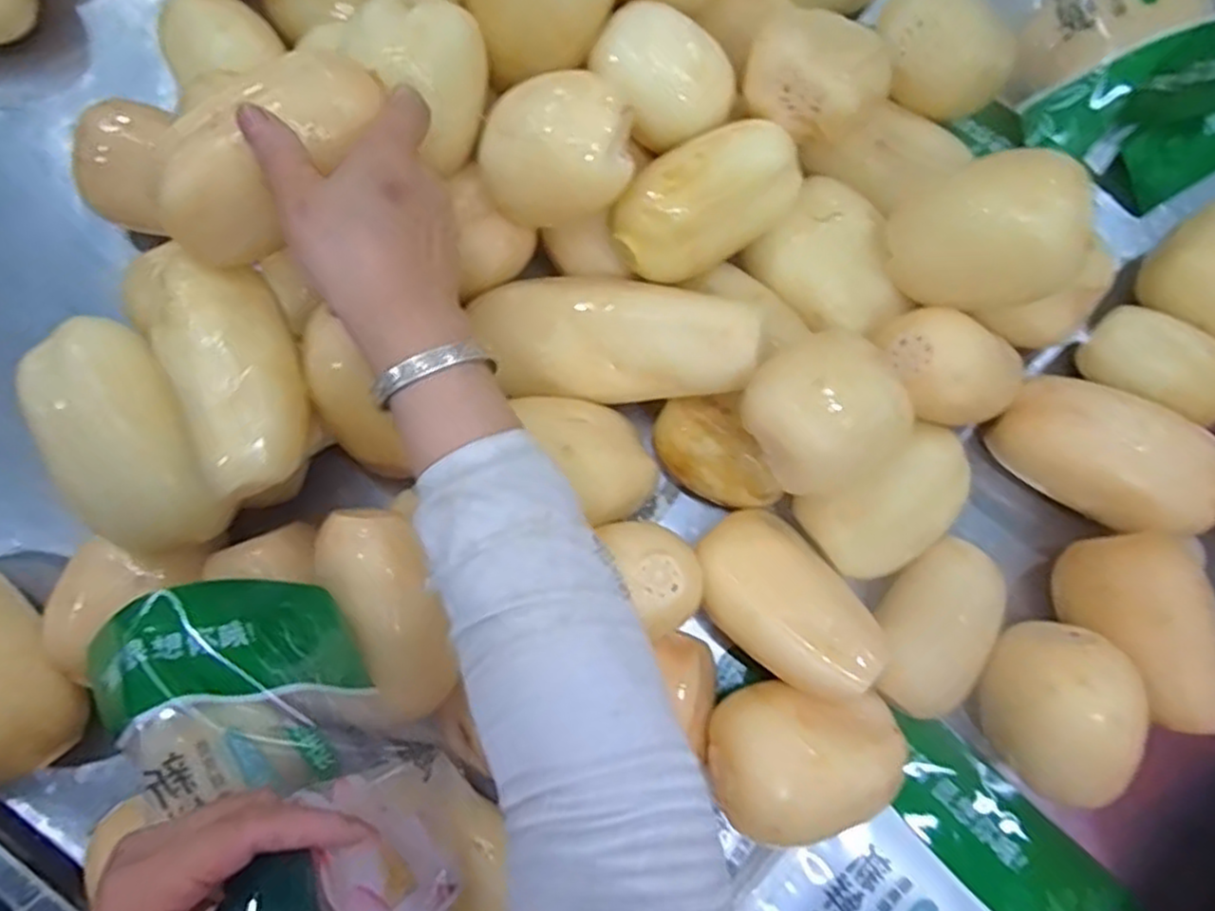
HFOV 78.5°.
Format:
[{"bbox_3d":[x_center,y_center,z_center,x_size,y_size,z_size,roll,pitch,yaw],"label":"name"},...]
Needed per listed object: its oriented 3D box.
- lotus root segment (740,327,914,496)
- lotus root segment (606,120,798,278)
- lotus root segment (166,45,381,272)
[{"bbox_3d":[0.123,-0.025,0.420,0.087,0.073,0.080,0,80,-1],"label":"lotus root segment"},{"bbox_3d":[0.057,-0.150,0.451,0.113,0.060,0.065,-37,83,-7],"label":"lotus root segment"},{"bbox_3d":[-0.162,-0.146,0.364,0.060,0.053,0.121,38,84,6],"label":"lotus root segment"}]

